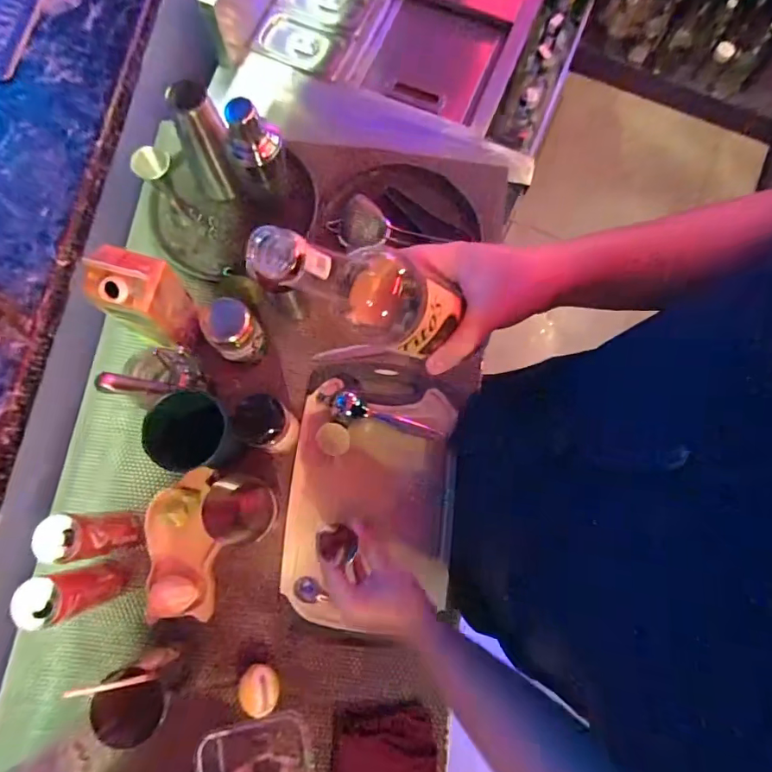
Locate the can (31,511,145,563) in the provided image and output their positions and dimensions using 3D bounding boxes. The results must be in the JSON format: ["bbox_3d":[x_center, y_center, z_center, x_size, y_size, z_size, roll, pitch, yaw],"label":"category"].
[{"bbox_3d":[-0.377,0.192,0.625,0.058,0.150,0.054,0,77,-2],"label":"can"}]

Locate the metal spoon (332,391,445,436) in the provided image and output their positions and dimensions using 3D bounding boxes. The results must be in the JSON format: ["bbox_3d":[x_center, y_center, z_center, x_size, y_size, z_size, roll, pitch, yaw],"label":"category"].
[{"bbox_3d":[0.000,0.046,0.716,0.170,0.015,0.038,16,77,2],"label":"metal spoon"}]

